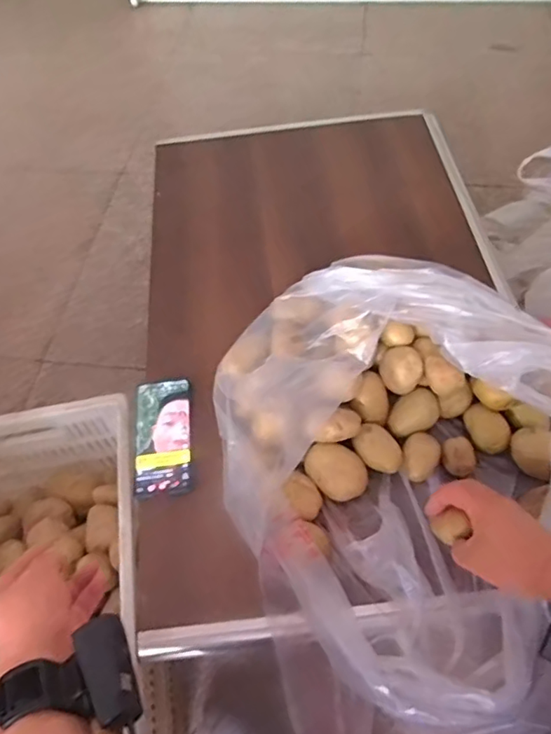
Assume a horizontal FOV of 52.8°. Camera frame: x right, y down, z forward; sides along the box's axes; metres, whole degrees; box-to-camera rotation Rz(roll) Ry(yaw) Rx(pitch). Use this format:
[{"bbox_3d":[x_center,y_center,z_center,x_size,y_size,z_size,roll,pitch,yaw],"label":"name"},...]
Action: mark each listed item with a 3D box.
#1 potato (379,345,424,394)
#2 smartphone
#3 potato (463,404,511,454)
[{"bbox_3d":[0.157,-0.001,0.691,0.053,0.050,0.049,-2,57,3],"label":"potato"},{"bbox_3d":[-0.146,0.088,0.722,0.077,0.010,0.163,-9,57,-2],"label":"smartphone"},{"bbox_3d":[0.263,0.075,0.686,0.039,0.031,0.058,-14,57,-5],"label":"potato"}]

